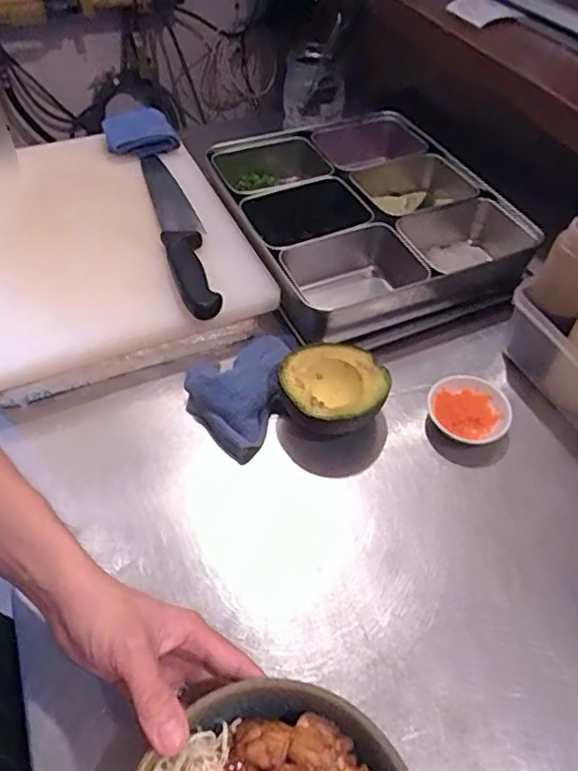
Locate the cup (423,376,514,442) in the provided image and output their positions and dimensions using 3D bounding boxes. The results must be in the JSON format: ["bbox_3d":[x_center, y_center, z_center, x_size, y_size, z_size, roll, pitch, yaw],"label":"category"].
[{"bbox_3d":[0.165,0.025,0.520,0.072,0.031,0.065,13,51,9],"label":"cup"}]

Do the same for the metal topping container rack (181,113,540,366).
[{"bbox_3d":[0.074,-0.227,0.691,0.293,0.084,0.430,-18,53,-16],"label":"metal topping container rack"}]

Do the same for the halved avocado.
[{"bbox_3d":[0.039,0.007,0.515,0.086,0.052,0.087,1,50,-1],"label":"halved avocado"}]

